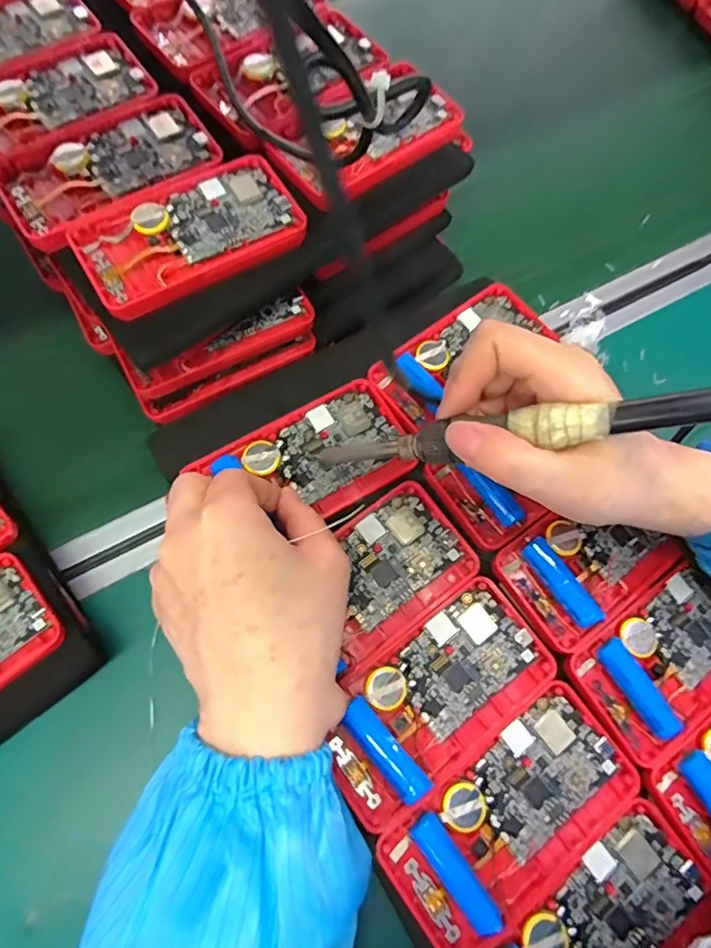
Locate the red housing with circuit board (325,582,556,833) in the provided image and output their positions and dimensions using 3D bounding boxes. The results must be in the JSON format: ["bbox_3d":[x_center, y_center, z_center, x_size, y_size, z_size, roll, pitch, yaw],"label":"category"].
[{"bbox_3d":[0.040,0.109,0.265,0.118,0.014,0.059,-35,76,-14],"label":"red housing with circuit board"}]

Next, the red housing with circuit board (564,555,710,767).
[{"bbox_3d":[0.167,0.095,0.282,0.109,0.018,0.063,-35,76,-14],"label":"red housing with circuit board"}]

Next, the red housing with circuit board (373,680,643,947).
[{"bbox_3d":[0.074,0.160,0.250,0.121,0.011,0.060,-35,76,-14],"label":"red housing with circuit board"}]

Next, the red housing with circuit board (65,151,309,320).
[{"bbox_3d":[-0.092,-0.136,0.299,0.119,0.015,0.067,-32,75,-13],"label":"red housing with circuit board"}]

